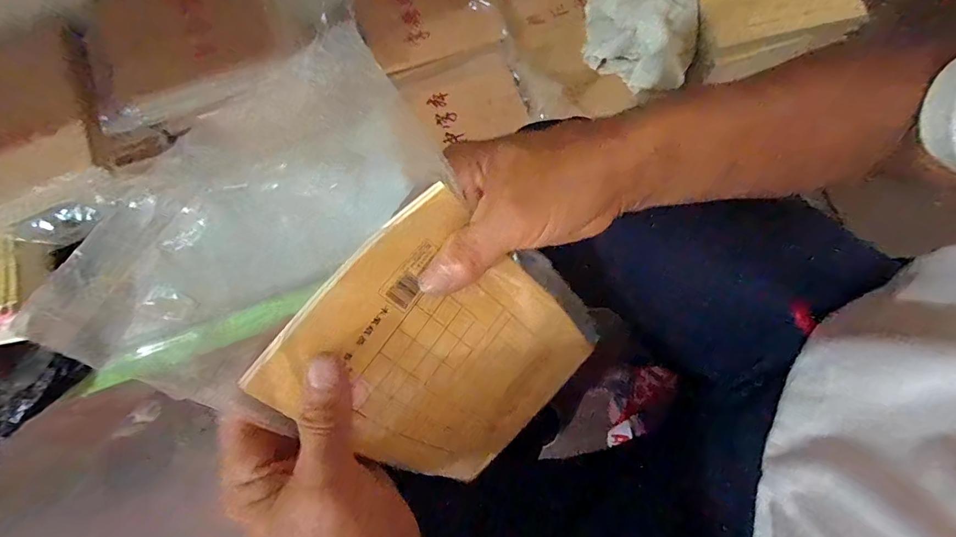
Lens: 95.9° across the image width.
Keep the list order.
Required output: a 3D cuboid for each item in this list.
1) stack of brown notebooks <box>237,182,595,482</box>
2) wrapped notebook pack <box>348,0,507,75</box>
[{"bbox_3d":[-0.011,0.054,0.244,0.126,0.017,0.173,-49,125,-5],"label":"stack of brown notebooks"},{"bbox_3d":[-0.068,-0.350,0.602,0.196,0.044,0.122,-22,80,-3],"label":"wrapped notebook pack"}]

